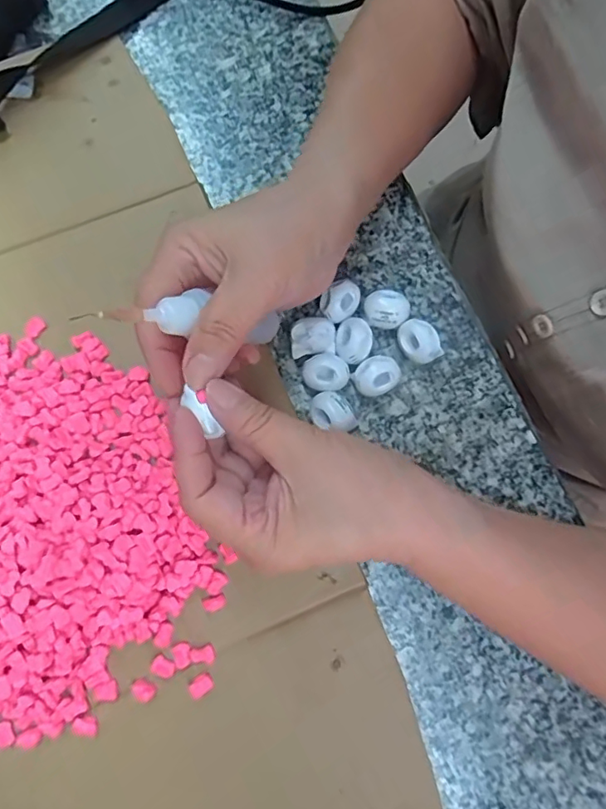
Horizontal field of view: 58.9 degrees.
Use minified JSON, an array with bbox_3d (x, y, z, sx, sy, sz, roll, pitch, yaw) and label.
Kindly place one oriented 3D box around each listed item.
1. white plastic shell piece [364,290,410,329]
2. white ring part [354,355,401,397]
[{"bbox_3d":[0.048,-0.054,0.314,0.025,0.019,0.020,15,76,3],"label":"white plastic shell piece"},{"bbox_3d":[0.041,-0.015,0.303,0.024,0.020,0.021,-6,76,-2],"label":"white ring part"}]

